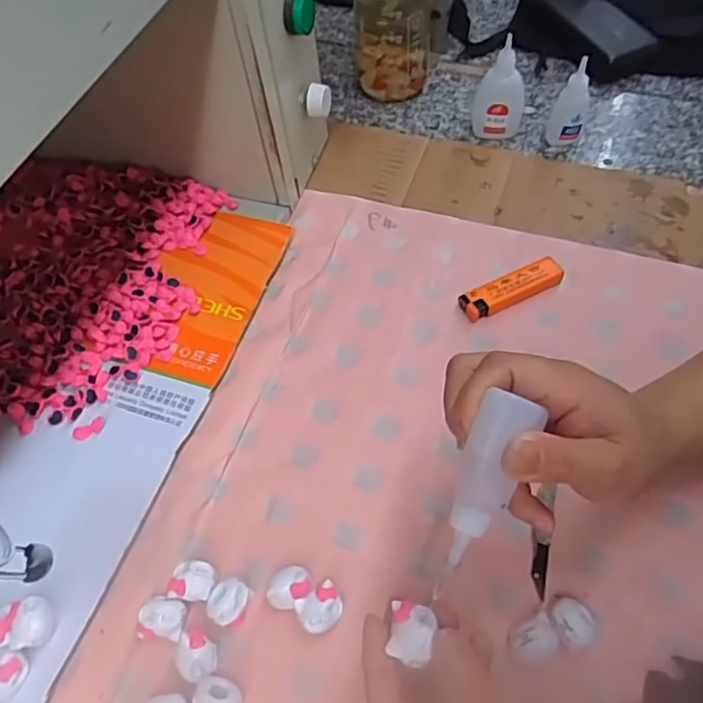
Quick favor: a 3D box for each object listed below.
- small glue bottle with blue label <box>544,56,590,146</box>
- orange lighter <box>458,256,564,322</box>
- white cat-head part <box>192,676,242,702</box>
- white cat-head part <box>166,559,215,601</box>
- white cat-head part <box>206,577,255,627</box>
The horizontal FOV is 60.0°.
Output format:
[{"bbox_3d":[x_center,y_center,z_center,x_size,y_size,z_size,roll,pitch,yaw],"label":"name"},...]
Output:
[{"bbox_3d":[0.197,-0.224,0.544,0.030,0.078,0.029,16,59,12],"label":"small glue bottle with blue label"},{"bbox_3d":[0.123,-0.048,0.466,0.080,0.015,0.024,-21,59,-11],"label":"orange lighter"},{"bbox_3d":[-0.069,0.183,0.319,0.025,0.017,0.020,15,59,11],"label":"white cat-head part"},{"bbox_3d":[-0.091,0.133,0.352,0.023,0.015,0.022,-1,57,1],"label":"white cat-head part"},{"bbox_3d":[-0.069,0.140,0.344,0.021,0.021,0.025,29,62,19],"label":"white cat-head part"}]

